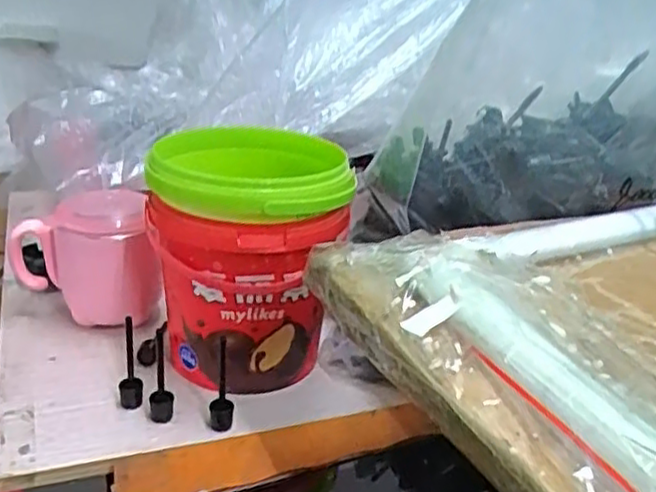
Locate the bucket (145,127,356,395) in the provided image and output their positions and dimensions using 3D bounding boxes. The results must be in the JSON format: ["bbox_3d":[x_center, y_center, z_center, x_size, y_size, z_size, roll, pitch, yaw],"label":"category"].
[{"bbox_3d":[-0.058,0.010,0.490,0.127,0.153,0.131,0,23,-10],"label":"bucket"}]

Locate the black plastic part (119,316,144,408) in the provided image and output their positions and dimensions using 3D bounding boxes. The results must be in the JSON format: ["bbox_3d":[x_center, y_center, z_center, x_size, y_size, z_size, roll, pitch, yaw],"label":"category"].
[{"bbox_3d":[-0.126,0.073,0.447,0.014,0.061,0.015,-3,24,-17],"label":"black plastic part"}]

